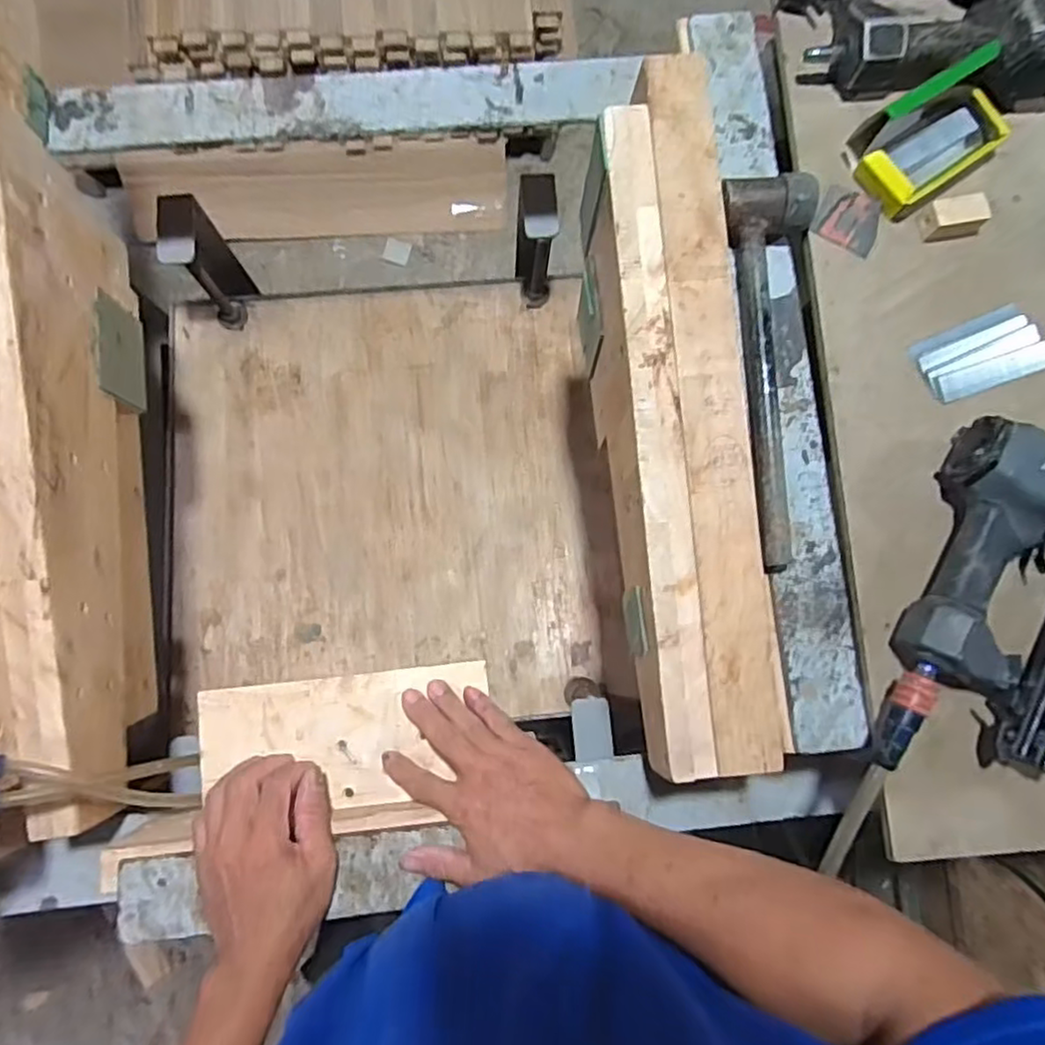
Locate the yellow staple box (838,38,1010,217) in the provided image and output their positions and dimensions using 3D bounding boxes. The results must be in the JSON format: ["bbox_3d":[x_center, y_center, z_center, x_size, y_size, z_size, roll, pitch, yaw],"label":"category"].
[{"bbox_3d":[0.360,-0.338,0.583,0.136,0.071,0.086,-37,85,-7],"label":"yellow staple box"}]

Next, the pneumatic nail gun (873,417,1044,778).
[{"bbox_3d":[0.387,0.078,0.524,0.161,0.061,0.277,23,82,1],"label":"pneumatic nail gun"}]

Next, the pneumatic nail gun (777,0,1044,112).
[{"bbox_3d":[0.366,-0.455,0.593,0.237,0.061,0.173,-9,83,-4],"label":"pneumatic nail gun"}]

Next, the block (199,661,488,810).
[{"bbox_3d":[-0.152,0.189,0.579,0.239,0.013,0.110,-4,82,-6],"label":"block"}]

